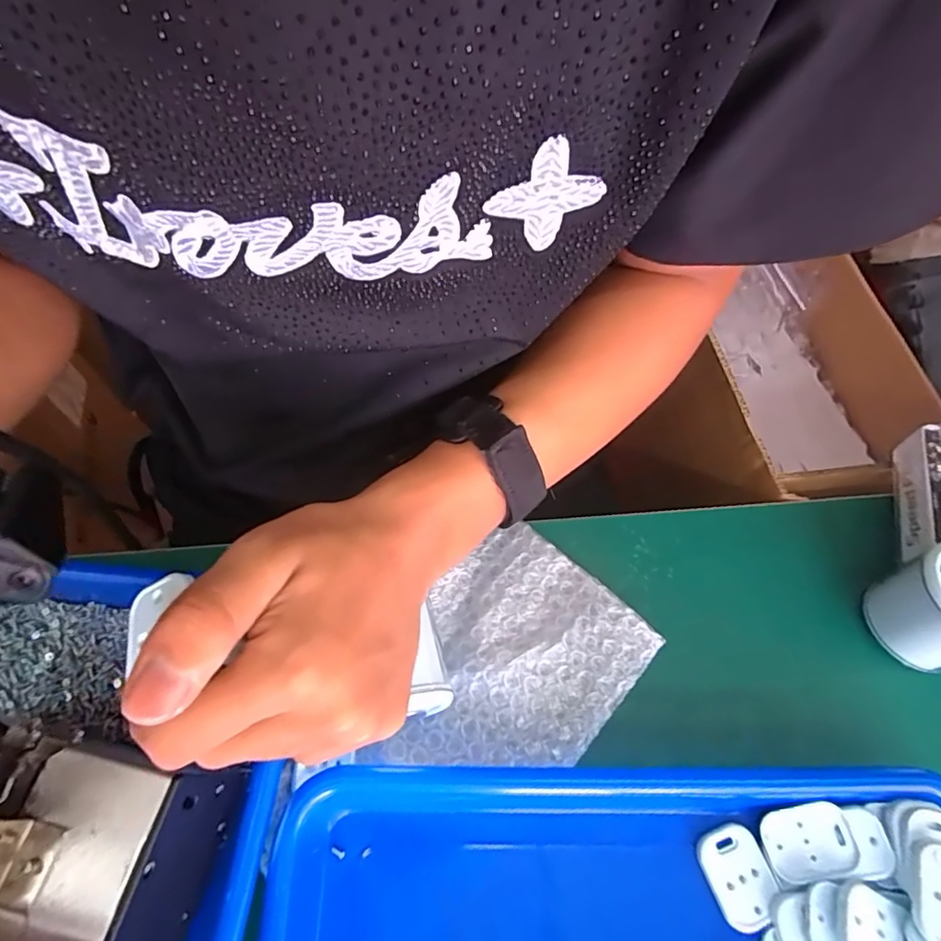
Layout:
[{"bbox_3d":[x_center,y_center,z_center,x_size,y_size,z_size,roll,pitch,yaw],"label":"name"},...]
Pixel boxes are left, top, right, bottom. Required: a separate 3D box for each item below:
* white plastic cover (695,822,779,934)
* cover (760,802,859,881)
[{"bbox_3d":[0.127,0.193,0.264,0.028,0.004,0.041,-14,63,-9],"label":"white plastic cover"},{"bbox_3d":[0.160,0.177,0.265,0.038,0.006,0.029,-18,64,8],"label":"cover"}]

